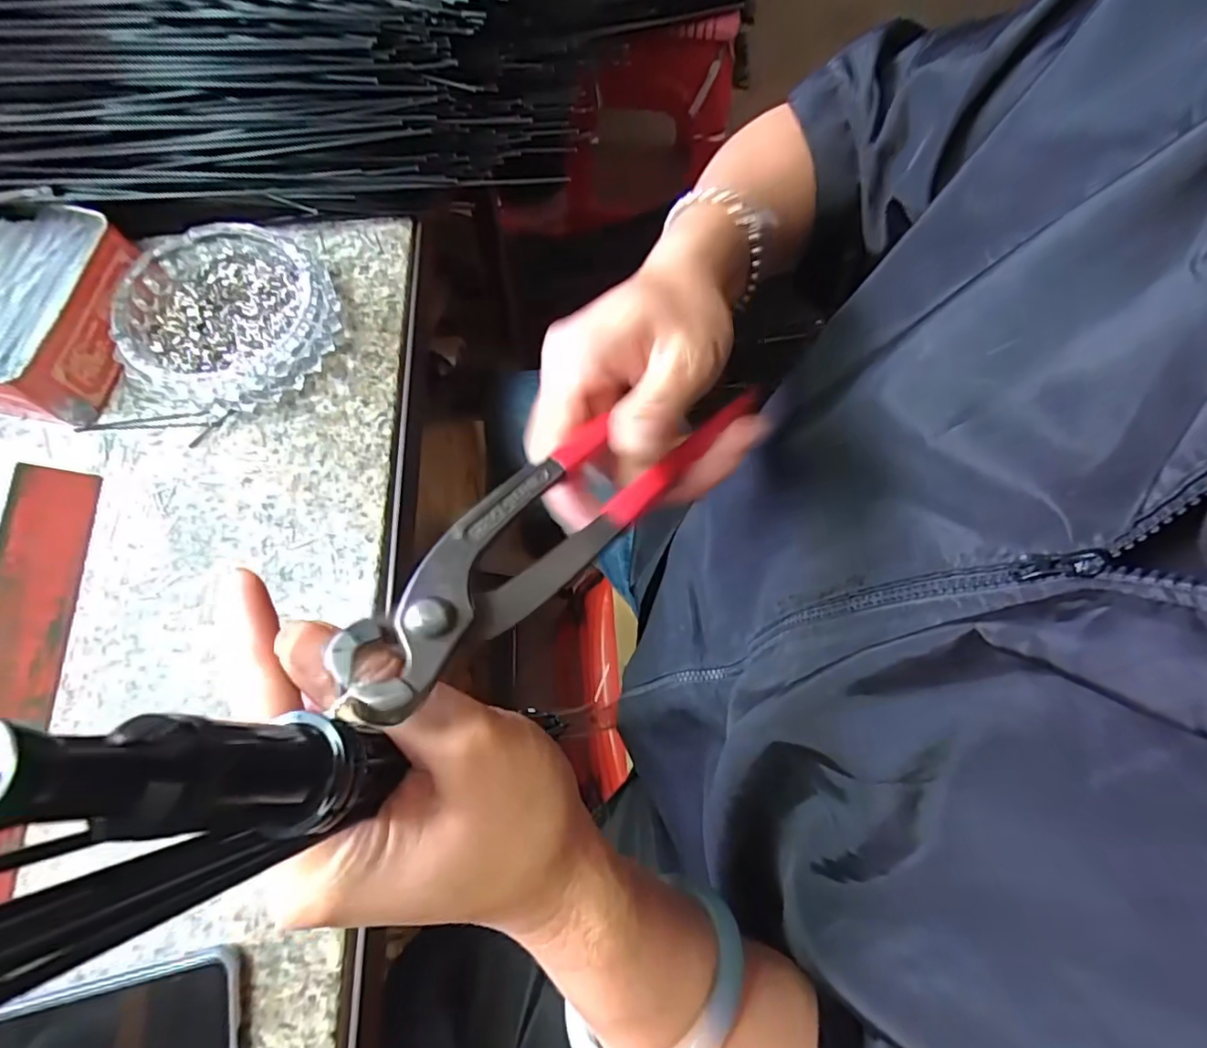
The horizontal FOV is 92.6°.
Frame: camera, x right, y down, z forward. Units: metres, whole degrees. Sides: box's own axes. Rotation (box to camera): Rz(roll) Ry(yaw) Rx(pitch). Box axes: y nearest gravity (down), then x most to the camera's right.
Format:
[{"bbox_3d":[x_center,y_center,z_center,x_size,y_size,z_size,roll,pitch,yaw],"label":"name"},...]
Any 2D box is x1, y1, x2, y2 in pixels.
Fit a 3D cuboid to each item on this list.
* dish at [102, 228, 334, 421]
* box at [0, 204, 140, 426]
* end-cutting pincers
[{"bbox_3d":[-0.227,-0.126,0.353,0.116,0.032,0.117,1,71,-2],"label":"dish"},{"bbox_3d":[-0.346,-0.124,0.340,0.106,0.048,0.118,8,71,0],"label":"box"},{"bbox_3d":[-0.005,-0.012,0.187,0.036,0.010,0.186,43,51,11],"label":"end-cutting pincers"}]

